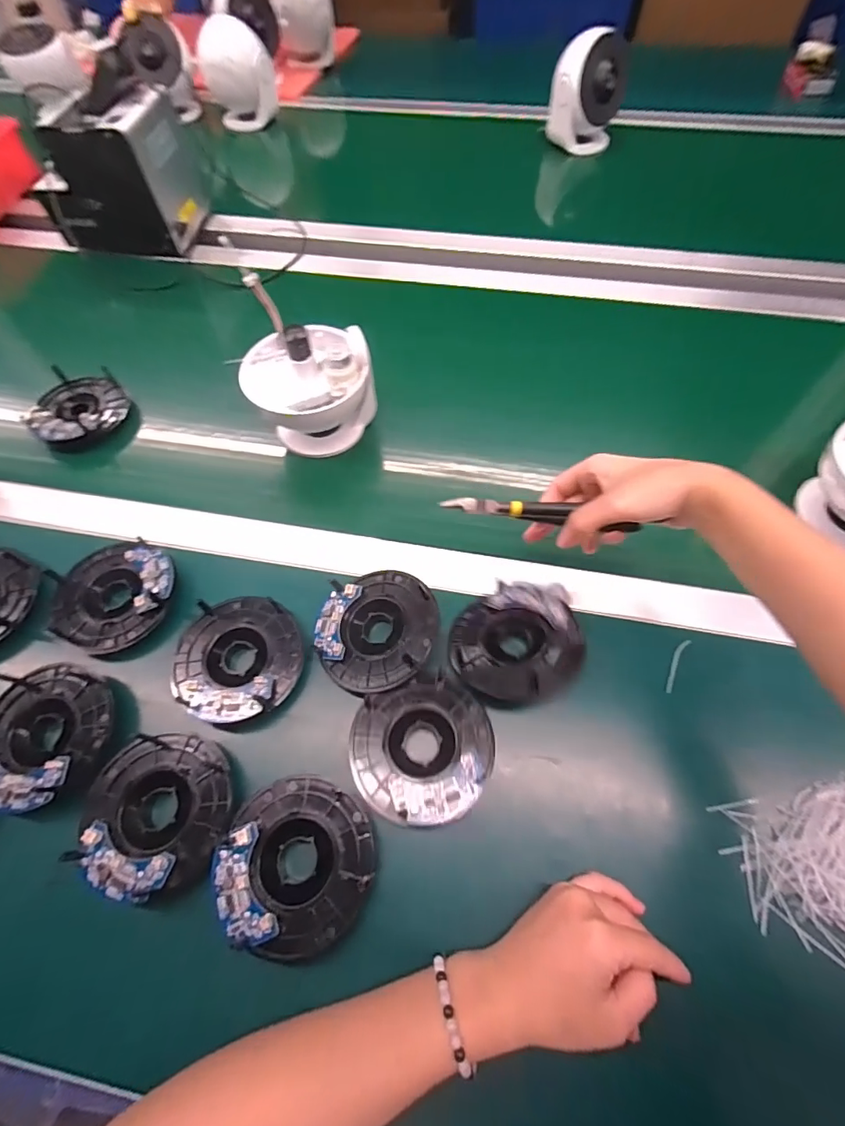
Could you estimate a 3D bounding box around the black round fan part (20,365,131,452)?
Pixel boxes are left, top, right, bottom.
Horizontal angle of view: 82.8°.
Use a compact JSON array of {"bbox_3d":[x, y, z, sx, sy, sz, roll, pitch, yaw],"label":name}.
[{"bbox_3d":[-0.380,-0.173,0.529,0.096,0.037,0.107,-39,67,-18],"label":"black round fan part"}]

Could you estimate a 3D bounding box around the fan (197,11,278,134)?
[{"bbox_3d":[-0.323,-0.860,0.850,0.101,0.140,0.083,-34,66,-16],"label":"fan"}]

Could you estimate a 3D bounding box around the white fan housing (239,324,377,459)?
[{"bbox_3d":[-0.113,-0.179,0.482,0.114,0.115,0.093,-26,64,-12],"label":"white fan housing"}]

